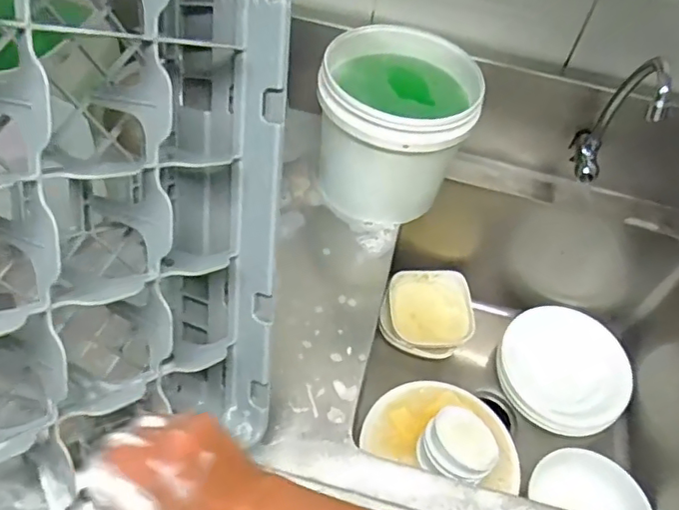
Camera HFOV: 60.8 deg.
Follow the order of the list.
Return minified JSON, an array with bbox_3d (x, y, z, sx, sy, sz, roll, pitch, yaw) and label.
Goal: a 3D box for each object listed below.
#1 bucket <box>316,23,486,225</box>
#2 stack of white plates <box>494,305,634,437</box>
[{"bbox_3d":[0.084,-0.177,0.846,0.202,0.194,0.209,3,53,-3],"label":"bucket"},{"bbox_3d":[0.409,0.204,1.051,0.217,0.071,0.231,-24,59,-21],"label":"stack of white plates"}]

